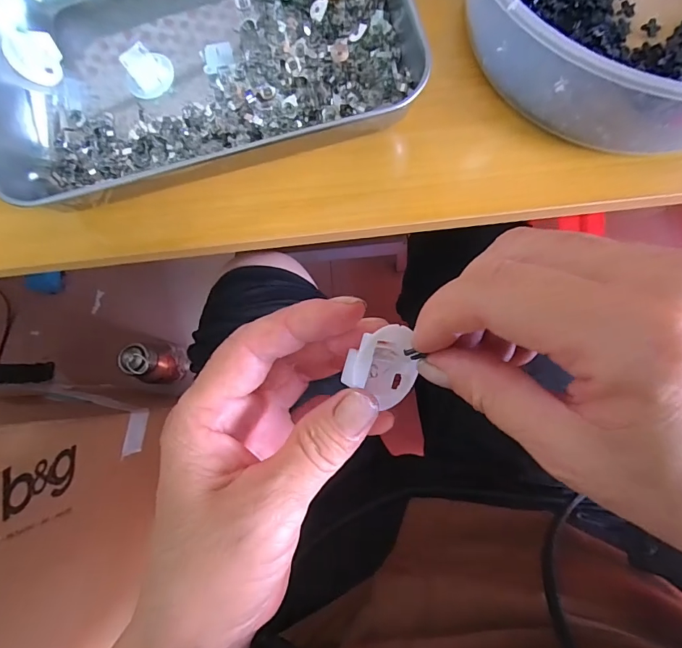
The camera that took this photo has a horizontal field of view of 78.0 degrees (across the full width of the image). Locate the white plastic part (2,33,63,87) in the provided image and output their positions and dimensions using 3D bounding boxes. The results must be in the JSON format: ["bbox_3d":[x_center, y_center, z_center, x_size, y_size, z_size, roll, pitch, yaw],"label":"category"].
[{"bbox_3d":[-0.199,-0.173,0.275,0.007,0.033,0.030,-5,111,34],"label":"white plastic part"}]

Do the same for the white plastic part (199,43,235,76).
[{"bbox_3d":[-0.082,-0.175,0.278,0.020,0.004,0.021,-14,81,3],"label":"white plastic part"}]

